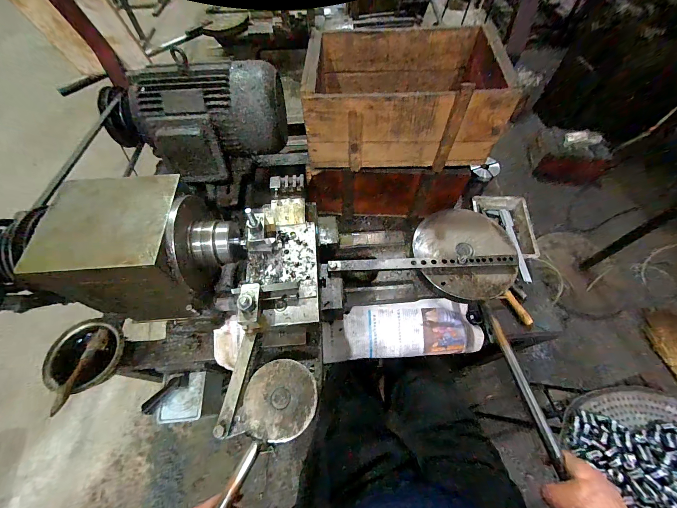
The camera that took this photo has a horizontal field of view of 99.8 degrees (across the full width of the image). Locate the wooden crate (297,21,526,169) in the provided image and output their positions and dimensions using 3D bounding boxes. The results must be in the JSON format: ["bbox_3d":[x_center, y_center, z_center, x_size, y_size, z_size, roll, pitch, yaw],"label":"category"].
[{"bbox_3d":[0.120,-0.316,0.577,0.351,0.149,0.241,0,59,2],"label":"wooden crate"}]

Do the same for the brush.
[{"bbox_3d":[-0.474,0.211,0.525,0.025,0.016,0.147,5,51,2],"label":"brush"}]

